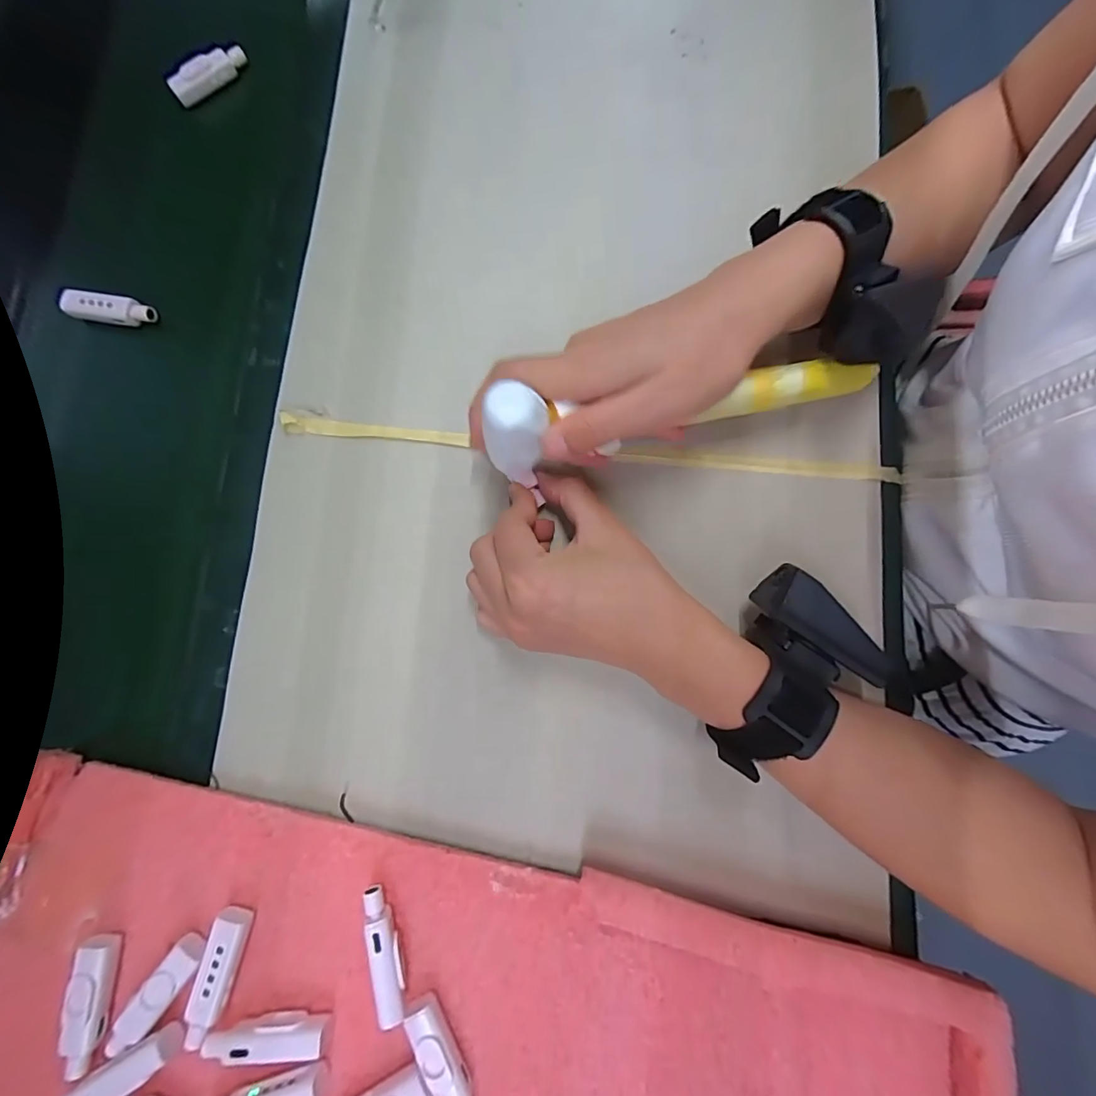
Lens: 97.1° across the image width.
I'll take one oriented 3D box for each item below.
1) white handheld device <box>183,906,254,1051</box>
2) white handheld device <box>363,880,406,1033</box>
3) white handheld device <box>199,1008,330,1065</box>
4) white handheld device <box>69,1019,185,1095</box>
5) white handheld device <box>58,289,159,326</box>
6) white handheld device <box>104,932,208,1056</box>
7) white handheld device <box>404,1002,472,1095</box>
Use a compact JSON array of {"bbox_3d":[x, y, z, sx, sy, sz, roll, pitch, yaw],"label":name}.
[{"bbox_3d":[-0.161,0.208,0.235,0.016,0.012,0.057,13,79,2],"label":"white handheld device"},{"bbox_3d":[-0.078,0.196,0.235,0.012,0.018,0.056,-11,79,-3],"label":"white handheld device"},{"bbox_3d":[-0.133,0.233,0.231,0.056,0.017,0.012,-2,79,-1],"label":"white handheld device"},{"bbox_3d":[-0.202,0.249,0.230,0.058,0.016,0.015,-32,81,-6],"label":"white handheld device"},{"bbox_3d":[-0.288,-0.156,0.317,0.061,0.011,0.014,8,79,1],"label":"white handheld device"},{"bbox_3d":[-0.190,0.216,0.233,0.016,0.010,0.058,36,81,6],"label":"white handheld device"},{"bbox_3d":[-0.048,0.243,0.227,0.014,0.013,0.055,-30,81,-6],"label":"white handheld device"}]

